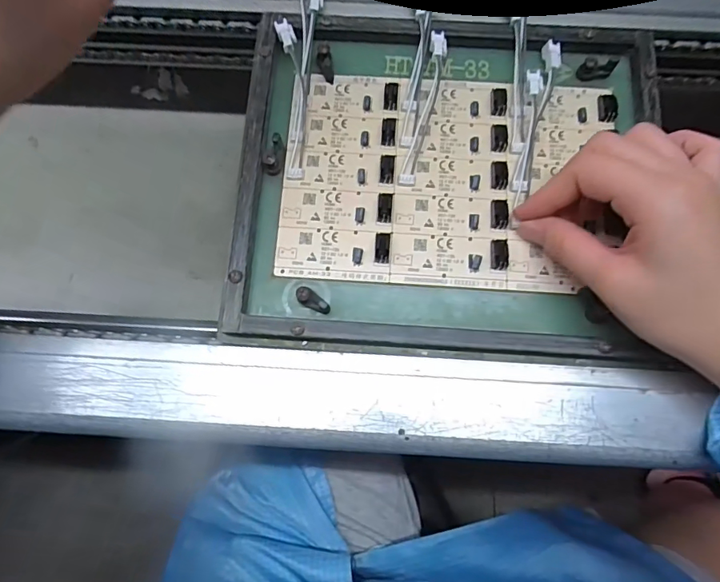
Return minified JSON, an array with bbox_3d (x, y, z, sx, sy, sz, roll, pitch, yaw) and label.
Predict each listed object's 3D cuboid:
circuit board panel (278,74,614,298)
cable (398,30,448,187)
[{"bbox_3d":[0.048,-0.066,0.271,0.184,0.011,0.127,4,77,0],"label":"circuit board panel"},{"bbox_3d":[0.038,-0.109,0.277,0.010,0.012,0.097,13,77,2],"label":"cable"}]

